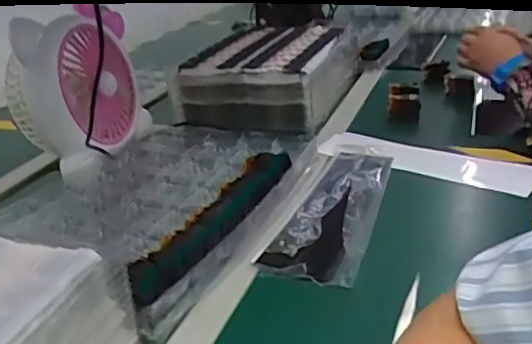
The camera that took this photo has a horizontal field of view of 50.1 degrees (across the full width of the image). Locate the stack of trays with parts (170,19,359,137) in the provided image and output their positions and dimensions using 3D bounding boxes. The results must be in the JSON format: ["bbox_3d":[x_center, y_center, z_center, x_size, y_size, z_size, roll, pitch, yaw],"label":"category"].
[{"bbox_3d":[0.020,-0.211,1.144,0.255,0.110,0.449,4,26,19],"label":"stack of trays with parts"}]

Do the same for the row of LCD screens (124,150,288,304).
[{"bbox_3d":[-0.057,0.057,0.650,0.062,0.046,0.348,5,26,21],"label":"row of LCD screens"}]

